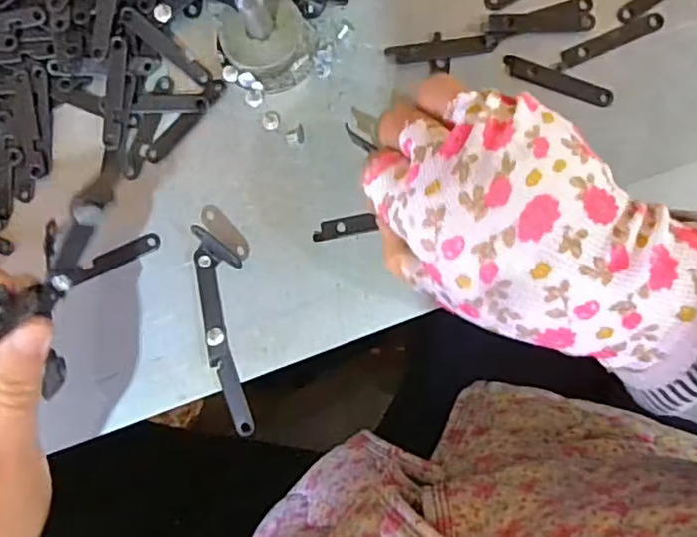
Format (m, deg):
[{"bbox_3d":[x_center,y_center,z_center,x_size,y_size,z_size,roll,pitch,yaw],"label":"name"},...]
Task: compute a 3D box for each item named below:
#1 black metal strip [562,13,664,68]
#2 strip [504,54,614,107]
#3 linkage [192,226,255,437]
[{"bbox_3d":[0.126,-0.109,0.304,0.050,0.004,0.009,-24,91,1],"label":"black metal strip"},{"bbox_3d":[0.100,-0.089,0.304,0.053,0.004,0.010,20,91,0],"label":"strip"},{"bbox_3d":[-0.060,0.030,0.304,0.021,0.010,0.099,-4,91,1],"label":"linkage"}]

